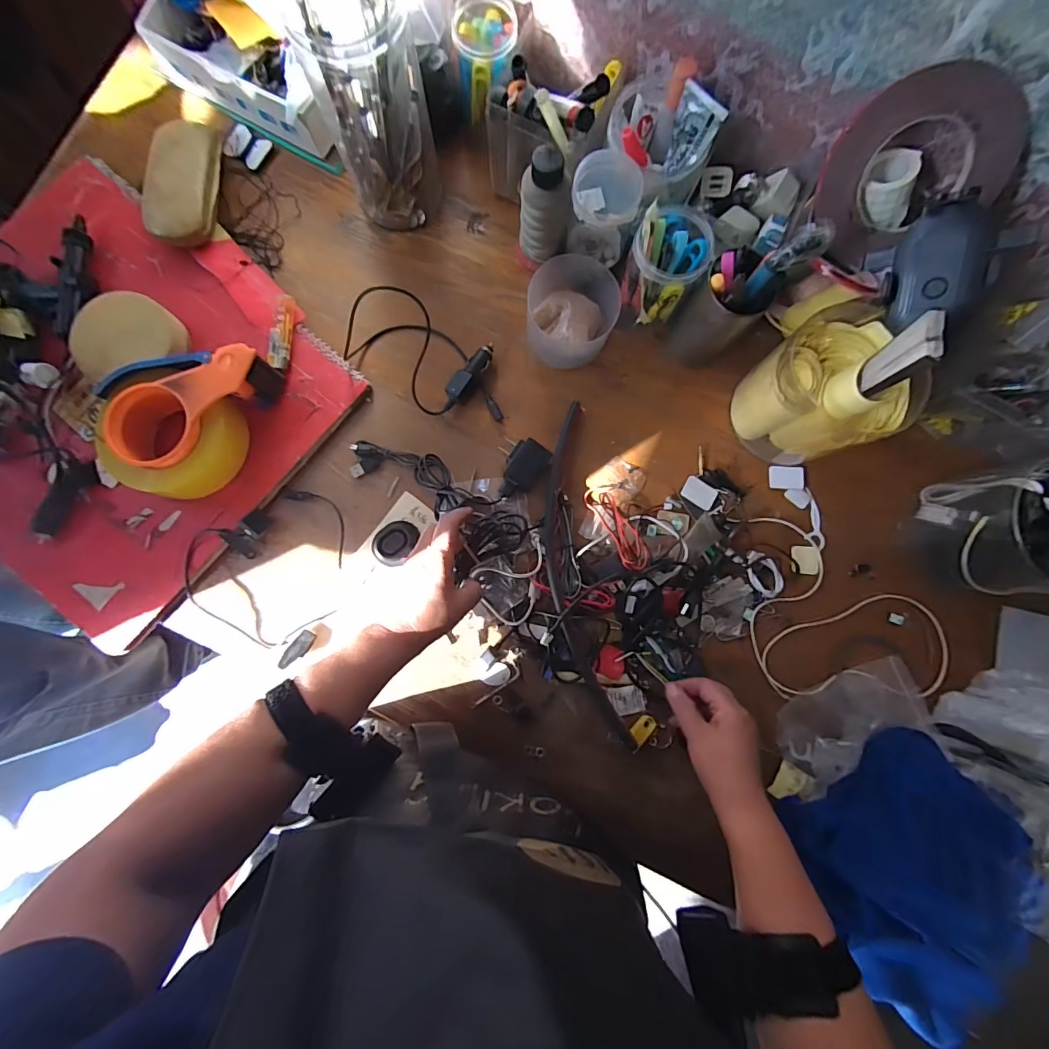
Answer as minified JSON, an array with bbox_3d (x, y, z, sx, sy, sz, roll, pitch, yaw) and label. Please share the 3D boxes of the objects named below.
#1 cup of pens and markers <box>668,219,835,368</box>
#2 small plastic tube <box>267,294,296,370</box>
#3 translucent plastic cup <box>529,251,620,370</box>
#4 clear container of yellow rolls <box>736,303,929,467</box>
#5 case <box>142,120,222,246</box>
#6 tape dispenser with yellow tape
[{"bbox_3d":[0.199,-0.216,0.455,0.063,0.172,0.073,42,83,2],"label":"cup of pens and markers"},{"bbox_3d":[-0.262,-0.209,0.499,0.019,0.012,0.086,5,82,-2],"label":"small plastic tube"},{"bbox_3d":[0.051,-0.228,0.505,0.093,0.057,0.098,0,82,-2],"label":"translucent plastic cup"},{"bbox_3d":[0.302,-0.133,0.471,0.120,0.117,0.123,-32,85,-6],"label":"clear container of yellow rolls"},{"bbox_3d":[-0.370,-0.370,0.503,0.057,0.040,0.143,-1,82,-3],"label":"case"},{"bbox_3d":[-0.339,-0.110,0.460,0.117,0.064,0.167,27,82,1],"label":"tape dispenser with yellow tape"}]

